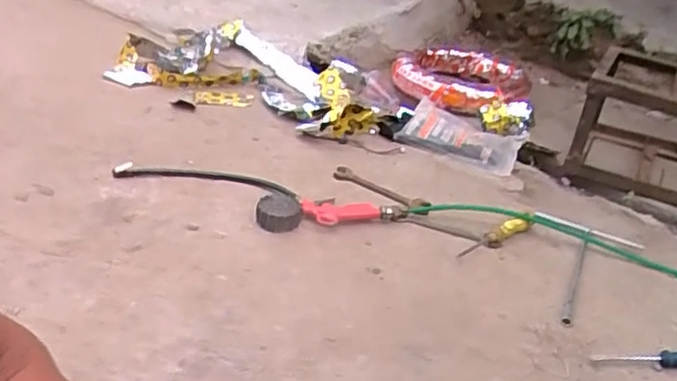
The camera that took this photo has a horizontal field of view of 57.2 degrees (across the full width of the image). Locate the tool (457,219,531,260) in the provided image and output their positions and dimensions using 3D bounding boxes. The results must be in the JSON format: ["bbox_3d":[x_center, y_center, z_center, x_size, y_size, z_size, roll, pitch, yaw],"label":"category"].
[{"bbox_3d":[0.264,0.081,1.046,0.165,0.026,0.029,-18,38,-37],"label":"tool"}]

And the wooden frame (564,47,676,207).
[{"bbox_3d":[0.669,-0.143,1.333,0.279,0.221,0.336,18,31,18],"label":"wooden frame"}]

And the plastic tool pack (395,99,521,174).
[{"bbox_3d":[0.264,-0.115,1.345,0.254,0.035,0.147,22,54,26],"label":"plastic tool pack"}]

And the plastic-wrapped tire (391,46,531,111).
[{"bbox_3d":[0.311,-0.292,1.593,0.342,0.067,0.399,8,29,0],"label":"plastic-wrapped tire"}]

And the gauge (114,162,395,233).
[{"bbox_3d":[-0.154,0.007,1.079,0.511,0.035,0.151,15,30,13],"label":"gauge"}]

